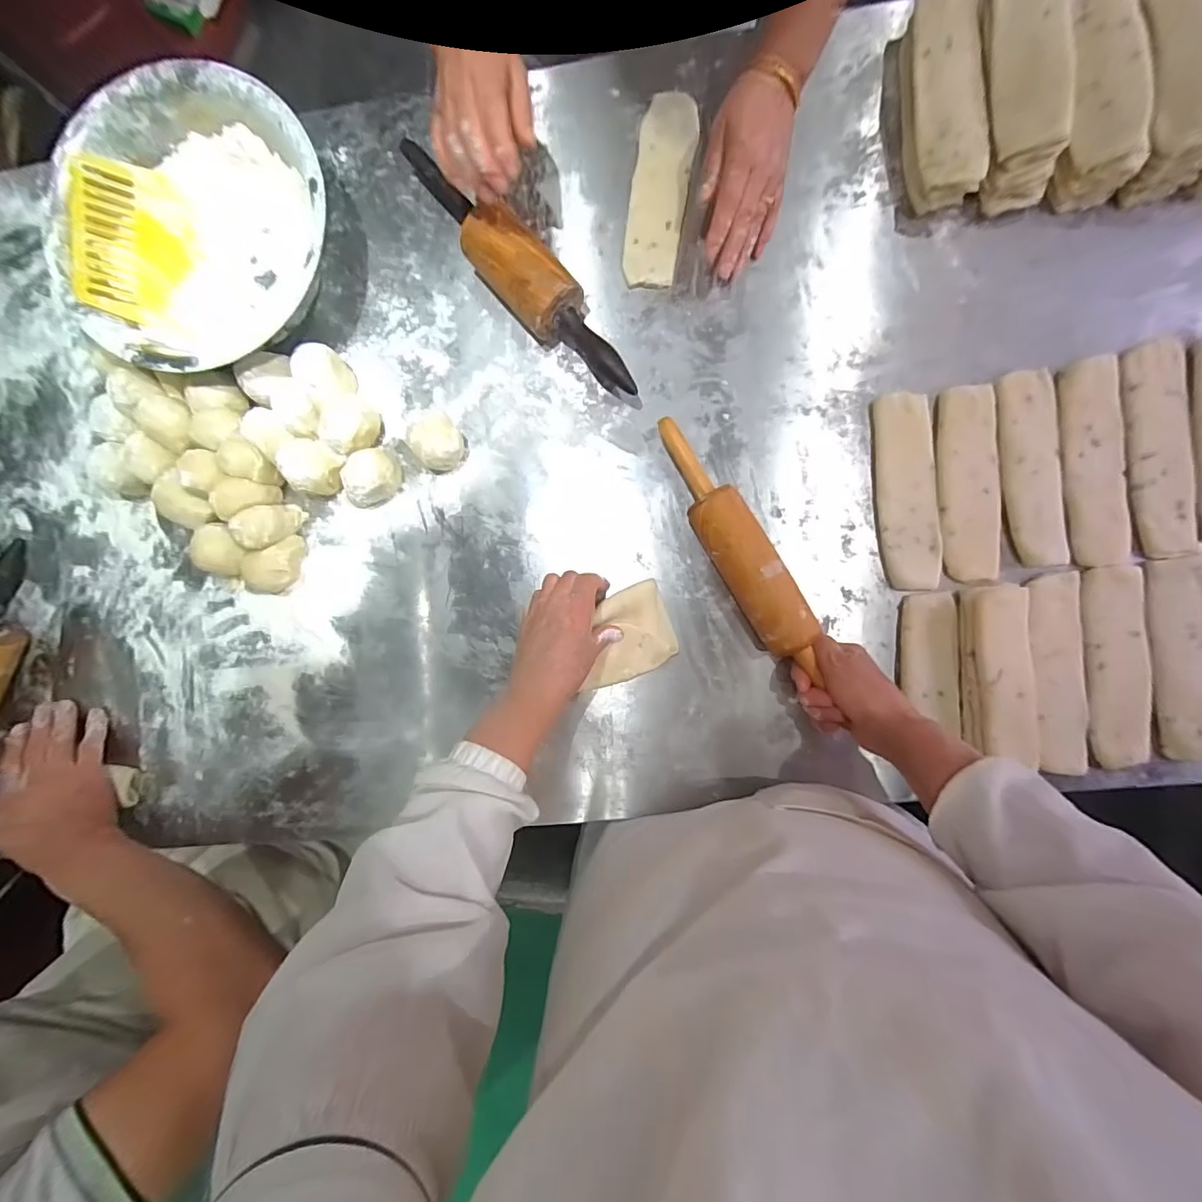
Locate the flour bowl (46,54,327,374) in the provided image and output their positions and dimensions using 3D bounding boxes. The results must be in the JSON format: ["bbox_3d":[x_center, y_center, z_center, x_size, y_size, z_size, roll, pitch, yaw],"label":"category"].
[{"bbox_3d":[-0.407,-0.375,0.520,0.237,0.087,0.271,39,94,3],"label":"flour bowl"}]

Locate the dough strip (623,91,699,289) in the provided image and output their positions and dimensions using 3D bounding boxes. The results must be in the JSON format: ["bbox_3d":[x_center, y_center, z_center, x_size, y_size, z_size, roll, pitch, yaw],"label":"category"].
[{"bbox_3d":[0.060,-0.420,0.517,0.057,0.007,0.192,10,92,5],"label":"dough strip"}]

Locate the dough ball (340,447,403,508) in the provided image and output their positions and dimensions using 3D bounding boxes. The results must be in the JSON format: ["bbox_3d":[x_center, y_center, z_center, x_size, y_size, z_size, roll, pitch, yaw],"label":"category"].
[{"bbox_3d":[-0.242,-0.128,0.530,0.042,0.048,0.062,43,94,3],"label":"dough ball"}]

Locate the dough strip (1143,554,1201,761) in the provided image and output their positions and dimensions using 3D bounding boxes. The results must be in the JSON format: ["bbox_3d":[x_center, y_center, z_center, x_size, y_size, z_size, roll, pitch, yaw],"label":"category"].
[{"bbox_3d":[0.564,0.056,0.485,0.056,0.010,0.192,-5,90,5],"label":"dough strip"}]

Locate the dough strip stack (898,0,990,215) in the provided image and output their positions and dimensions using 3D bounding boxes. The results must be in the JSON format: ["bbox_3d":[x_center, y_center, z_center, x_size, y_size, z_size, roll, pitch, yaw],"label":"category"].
[{"bbox_3d":[0.324,-0.474,0.482,0.057,0.051,0.177,-3,91,5],"label":"dough strip stack"}]

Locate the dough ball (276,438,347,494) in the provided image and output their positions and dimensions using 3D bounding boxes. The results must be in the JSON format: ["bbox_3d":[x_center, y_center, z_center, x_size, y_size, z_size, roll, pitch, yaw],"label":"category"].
[{"bbox_3d":[-0.304,-0.141,0.539,0.060,0.045,0.051,28,93,4],"label":"dough ball"}]

